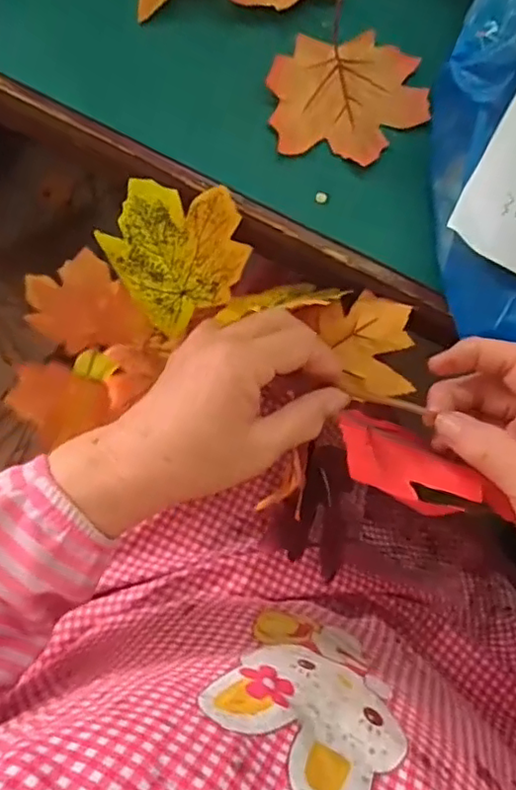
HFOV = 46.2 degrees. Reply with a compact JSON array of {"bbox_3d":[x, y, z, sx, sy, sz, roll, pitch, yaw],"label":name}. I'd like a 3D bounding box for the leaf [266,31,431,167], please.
[{"bbox_3d":[0.053,-0.174,0.355,0.090,0.007,0.078,-8,79,-2],"label":"leaf"}]

